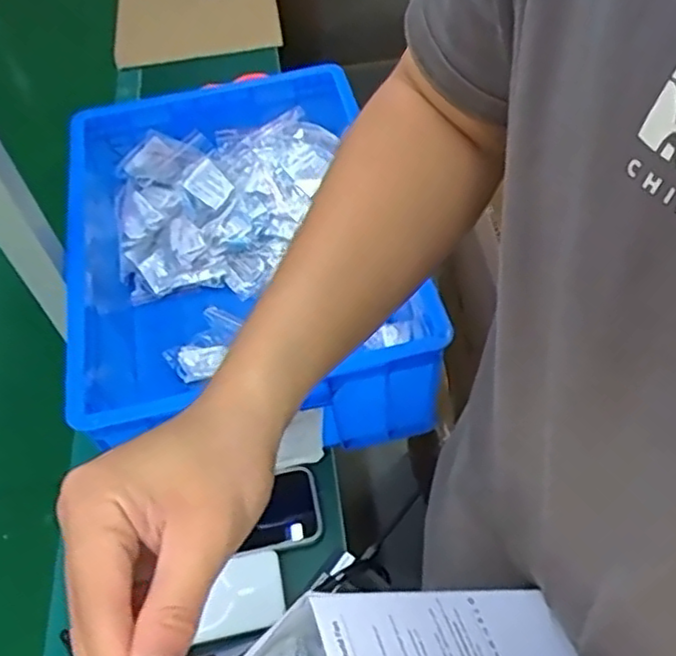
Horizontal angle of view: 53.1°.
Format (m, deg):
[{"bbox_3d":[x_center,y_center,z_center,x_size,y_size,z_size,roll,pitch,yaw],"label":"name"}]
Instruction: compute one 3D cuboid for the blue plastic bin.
[{"bbox_3d":[-0.126,-0.077,0.791,0.366,0.169,0.454,-12,52,-4],"label":"blue plastic bin"}]

